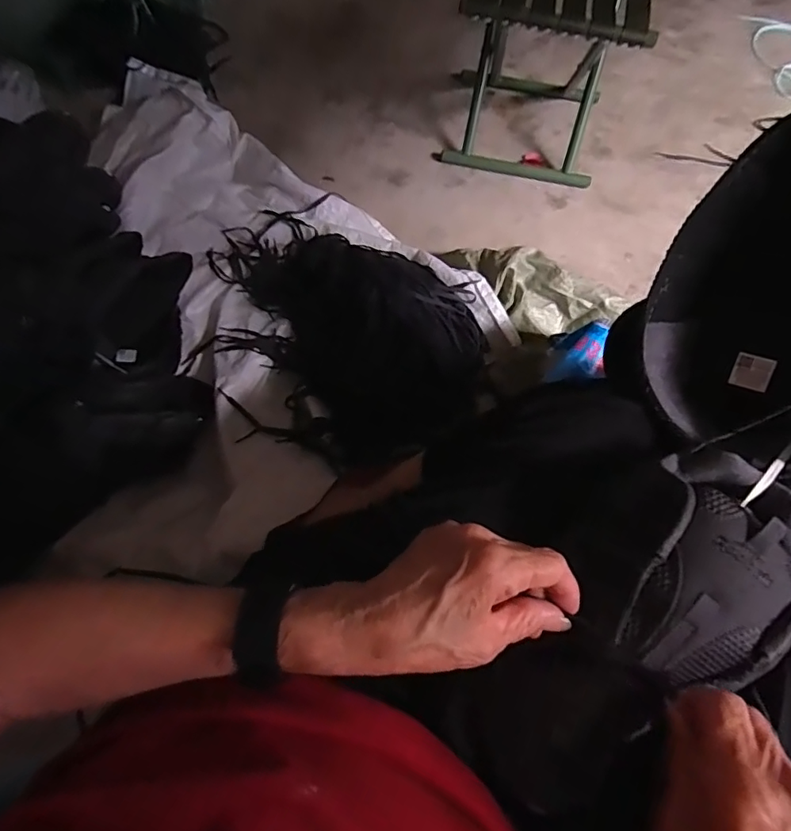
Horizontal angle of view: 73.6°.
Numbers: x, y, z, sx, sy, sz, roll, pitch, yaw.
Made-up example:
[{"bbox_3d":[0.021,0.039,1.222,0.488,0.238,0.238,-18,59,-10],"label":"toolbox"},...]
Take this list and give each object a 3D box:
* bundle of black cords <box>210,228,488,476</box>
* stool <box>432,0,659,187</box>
[{"bbox_3d":[-0.105,-0.160,0.868,0.365,0.134,0.535,-38,74,-14],"label":"bundle of black cords"},{"bbox_3d":[0.264,-0.663,0.987,0.299,0.310,0.279,8,69,1],"label":"stool"}]

